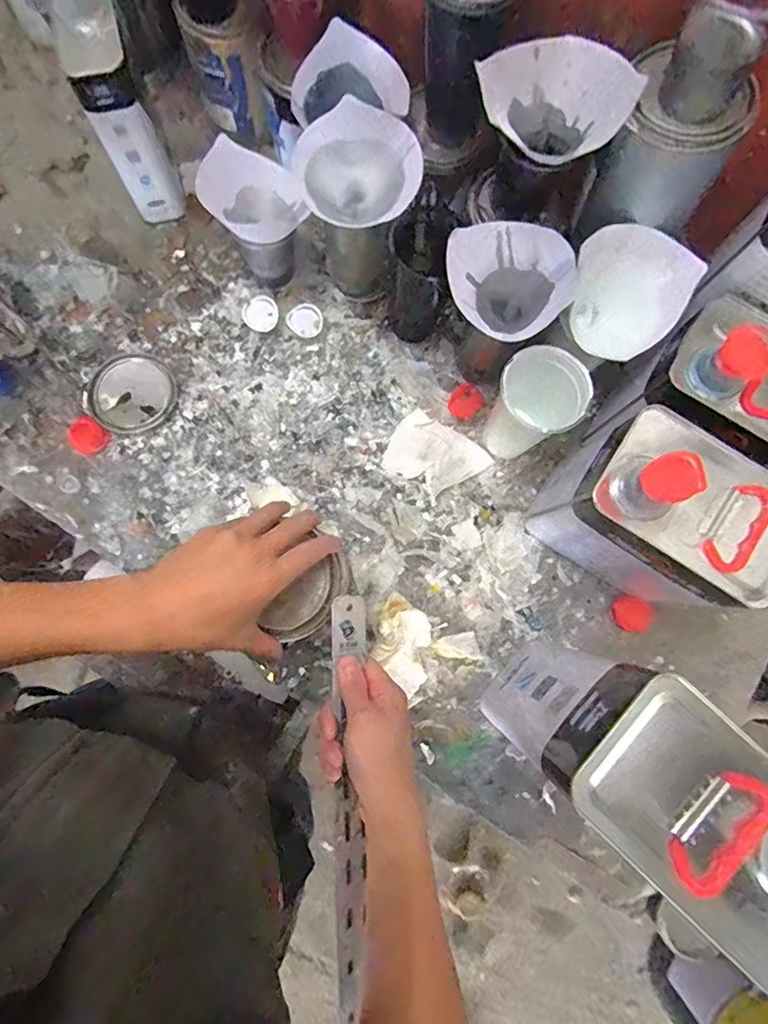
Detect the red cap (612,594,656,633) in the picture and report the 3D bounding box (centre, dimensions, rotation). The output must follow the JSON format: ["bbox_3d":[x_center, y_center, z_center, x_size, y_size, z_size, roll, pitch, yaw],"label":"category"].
[{"bbox_3d":[0.279,0.114,0.566,0.039,0.015,0.039,0,80,-1],"label":"red cap"}]

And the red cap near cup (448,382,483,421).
[{"bbox_3d":[0.096,-0.131,0.607,0.040,0.015,0.041,-49,118,-11],"label":"red cap near cup"}]

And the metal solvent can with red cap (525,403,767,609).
[{"bbox_3d":[0.257,0.005,0.481,0.175,0.229,0.115,37,81,5],"label":"metal solvent can with red cap"}]

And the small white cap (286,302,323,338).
[{"bbox_3d":[-0.095,-0.232,0.618,0.040,0.019,0.045,-38,83,-8],"label":"small white cap"}]

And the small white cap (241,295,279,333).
[{"bbox_3d":[-0.150,-0.241,0.618,0.041,0.016,0.044,0,80,-1],"label":"small white cap"}]

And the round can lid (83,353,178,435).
[{"bbox_3d":[-0.296,-0.139,0.595,0.098,0.014,0.096,0,80,-1],"label":"round can lid"}]

